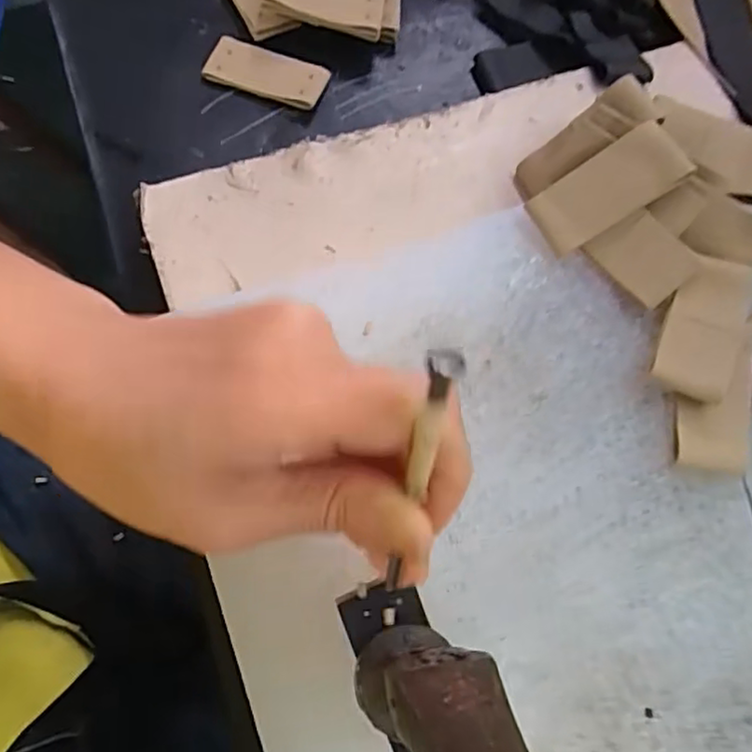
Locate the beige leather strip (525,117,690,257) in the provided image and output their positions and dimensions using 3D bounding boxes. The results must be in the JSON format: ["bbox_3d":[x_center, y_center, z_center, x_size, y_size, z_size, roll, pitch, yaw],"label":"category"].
[{"bbox_3d":[0.093,-0.076,0.254,0.060,0.007,0.028,-32,75,16],"label":"beige leather strip"}]

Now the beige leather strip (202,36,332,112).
[{"bbox_3d":[-0.058,-0.161,0.331,0.059,0.006,0.029,19,73,4],"label":"beige leather strip"}]

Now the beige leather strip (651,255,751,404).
[{"bbox_3d":[0.129,-0.021,0.244,0.027,0.007,0.060,23,73,5],"label":"beige leather strip"}]

